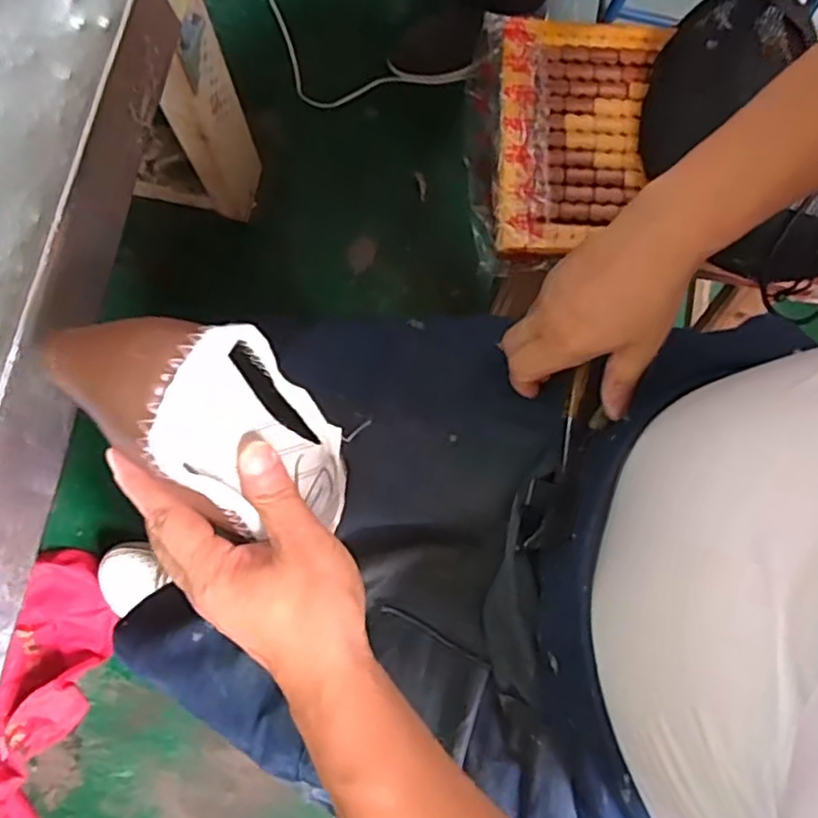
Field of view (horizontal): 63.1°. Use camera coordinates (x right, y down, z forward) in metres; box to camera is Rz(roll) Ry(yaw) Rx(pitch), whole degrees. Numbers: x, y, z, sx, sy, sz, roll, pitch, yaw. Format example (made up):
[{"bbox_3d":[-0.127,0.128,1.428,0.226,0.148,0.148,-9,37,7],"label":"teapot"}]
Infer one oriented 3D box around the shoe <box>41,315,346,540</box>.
[{"bbox_3d":[-0.087,0.015,0.360,0.068,0.202,0.081,20,80,31],"label":"shoe"}]

